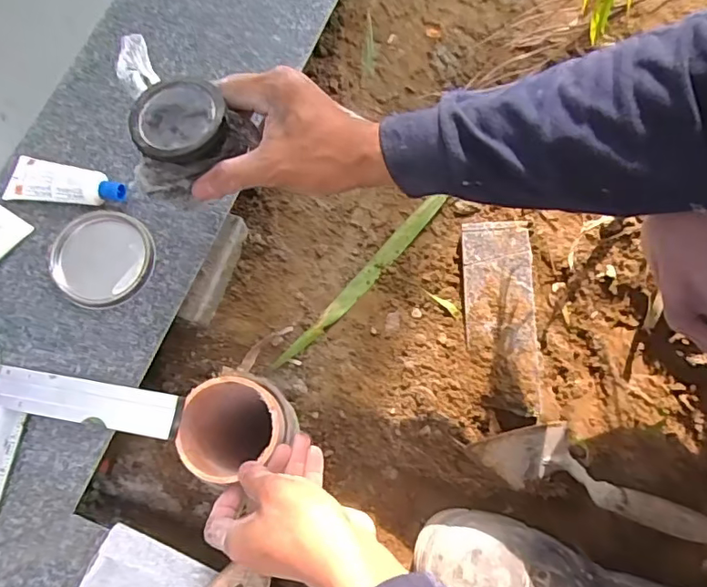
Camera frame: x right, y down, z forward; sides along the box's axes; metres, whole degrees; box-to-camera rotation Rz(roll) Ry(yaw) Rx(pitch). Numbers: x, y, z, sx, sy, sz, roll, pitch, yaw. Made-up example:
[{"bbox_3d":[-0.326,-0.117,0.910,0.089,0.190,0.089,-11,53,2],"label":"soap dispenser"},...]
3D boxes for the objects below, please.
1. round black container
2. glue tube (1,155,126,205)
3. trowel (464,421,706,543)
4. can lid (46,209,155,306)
[{"bbox_3d":[-0.116,-0.115,0.358,0.060,0.019,0.061,0,75,-1],"label":"round black container"},{"bbox_3d":[-0.259,-0.099,0.492,0.104,0.025,0.037,3,75,0],"label":"glue tube"},{"bbox_3d":[0.230,0.169,0.504,0.247,0.062,0.066,15,75,2],"label":"trowel"},{"bbox_3d":[-0.221,-0.031,0.477,0.080,0.013,0.087,3,78,-12],"label":"can lid"}]

